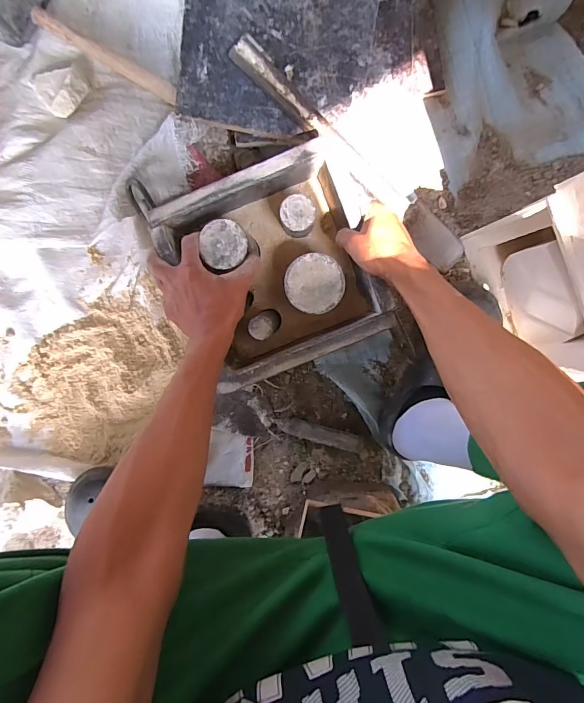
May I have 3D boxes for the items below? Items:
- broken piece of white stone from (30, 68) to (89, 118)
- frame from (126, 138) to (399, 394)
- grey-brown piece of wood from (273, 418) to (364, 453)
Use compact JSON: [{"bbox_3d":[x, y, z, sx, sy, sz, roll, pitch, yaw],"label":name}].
[{"bbox_3d":[-0.319,-0.363,0.555,0.063,0.029,0.061,0,94,-1],"label":"broken piece of white stone"},{"bbox_3d":[-0.028,-0.115,0.520,0.232,0.096,0.266,-23,95,0],"label":"frame"},{"bbox_3d":[0.045,0.128,0.629,0.142,0.025,0.025,17,94,-3],"label":"grey-brown piece of wood"}]

